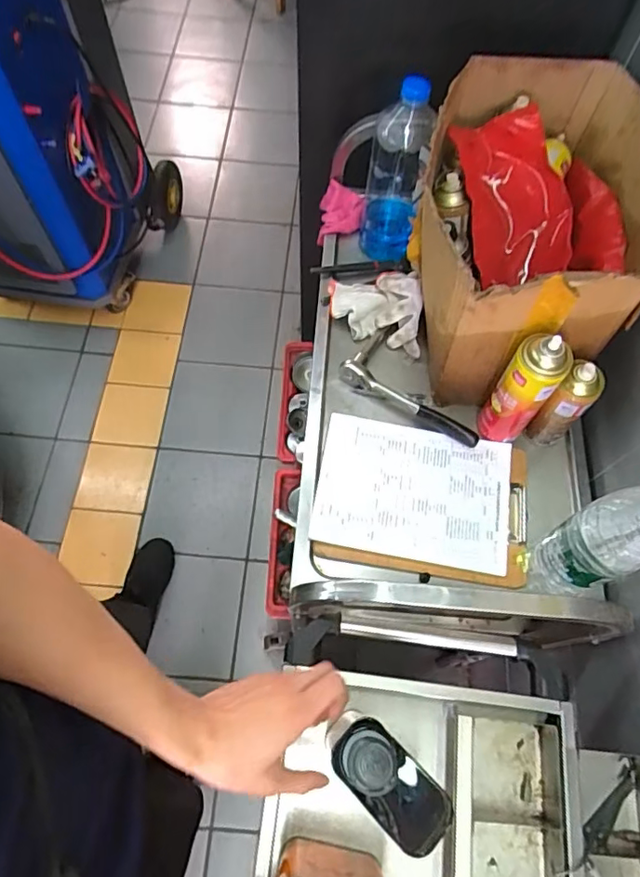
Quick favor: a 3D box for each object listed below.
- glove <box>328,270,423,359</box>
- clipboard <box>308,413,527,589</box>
[{"bbox_3d":[0.101,-0.232,0.962,0.180,0.062,0.117,18,66,6],"label":"glove"},{"bbox_3d":[0.157,0.094,0.849,0.314,0.021,0.225,11,65,2],"label":"clipboard"}]

